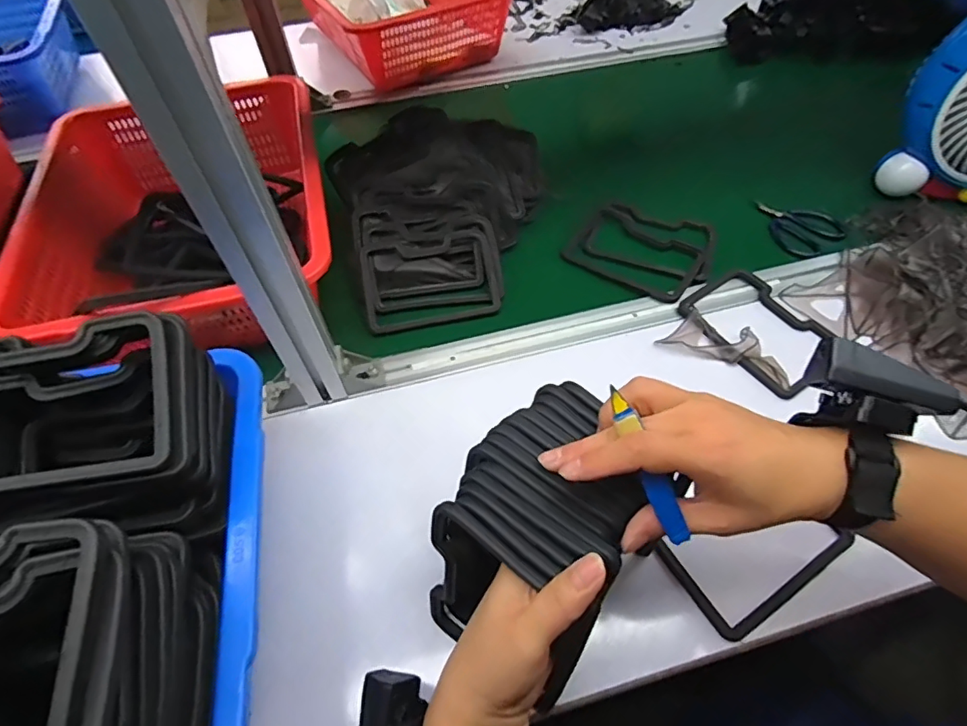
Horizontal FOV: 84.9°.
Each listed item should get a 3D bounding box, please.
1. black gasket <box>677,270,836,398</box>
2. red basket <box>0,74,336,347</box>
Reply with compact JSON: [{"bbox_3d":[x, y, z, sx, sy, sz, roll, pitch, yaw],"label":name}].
[{"bbox_3d":[0.294,-0.038,0.563,0.106,0.012,0.149,-29,59,-17],"label":"black gasket"},{"bbox_3d":[-0.327,-0.166,0.600,0.299,0.107,0.388,-14,56,-8],"label":"red basket"}]

